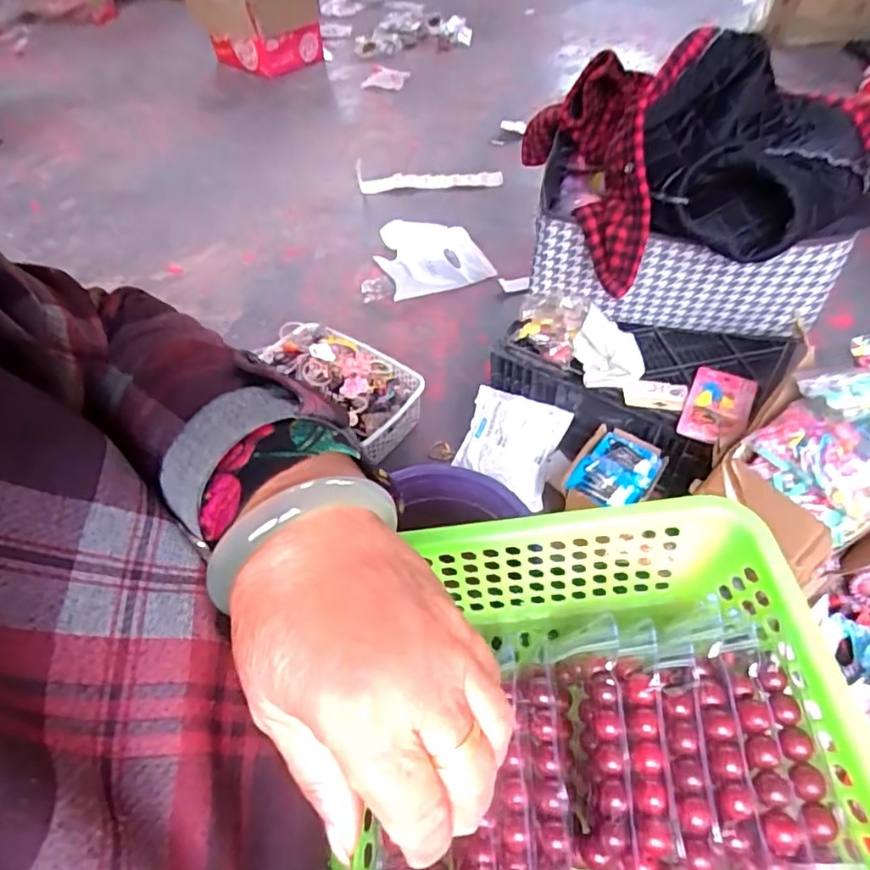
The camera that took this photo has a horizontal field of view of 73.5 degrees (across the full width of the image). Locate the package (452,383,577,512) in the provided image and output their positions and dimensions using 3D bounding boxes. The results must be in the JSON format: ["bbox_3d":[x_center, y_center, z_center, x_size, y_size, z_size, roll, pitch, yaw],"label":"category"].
[{"bbox_3d":[0.122,0.014,0.945,0.155,0.156,0.024,23,14,22],"label":"package"}]

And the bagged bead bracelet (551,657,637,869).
[{"bbox_3d":[0.079,0.163,0.293,0.026,0.059,0.091,-1,51,4],"label":"bagged bead bracelet"}]

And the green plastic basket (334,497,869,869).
[{"bbox_3d":[0.080,0.192,0.256,0.235,0.081,0.315,-5,50,1],"label":"green plastic basket"}]

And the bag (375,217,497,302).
[{"bbox_3d":[-0.021,-0.439,1.372,0.235,0.056,0.290,-20,54,-5],"label":"bag"}]

